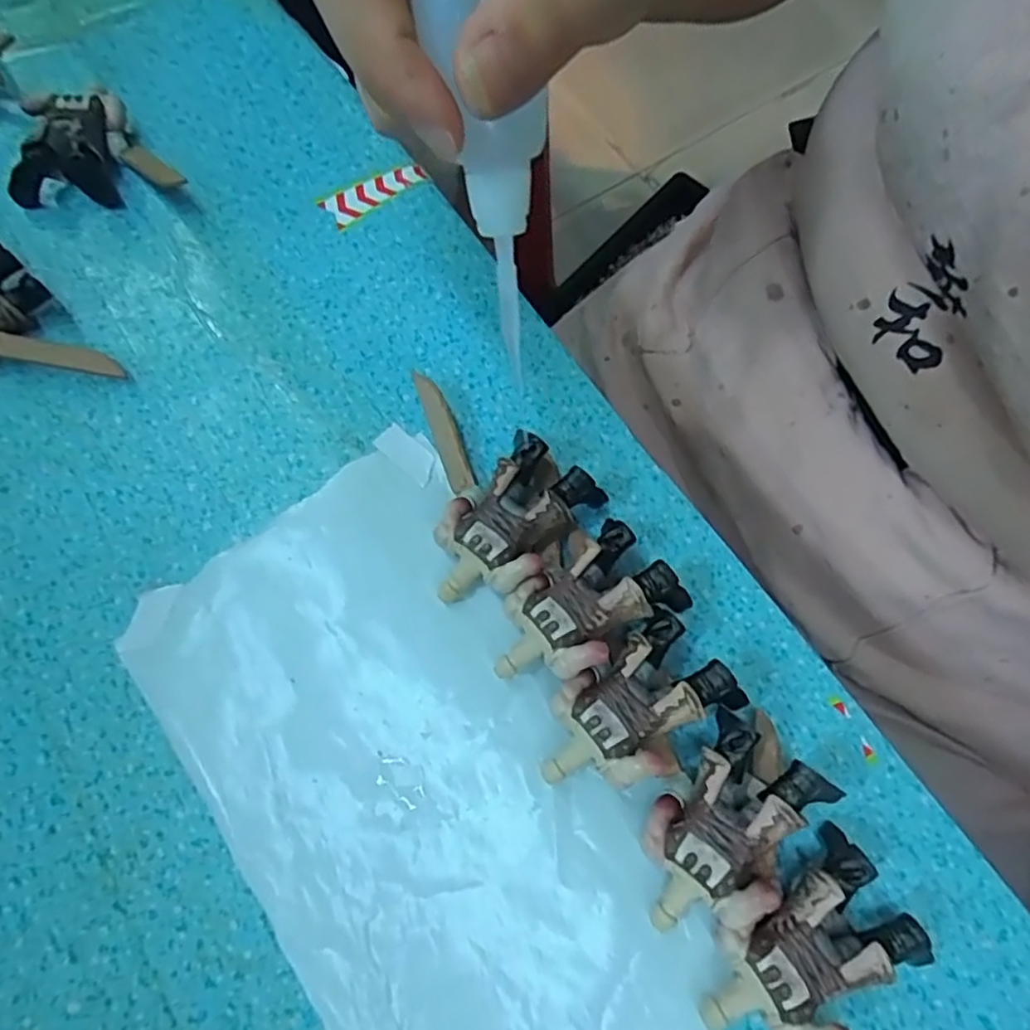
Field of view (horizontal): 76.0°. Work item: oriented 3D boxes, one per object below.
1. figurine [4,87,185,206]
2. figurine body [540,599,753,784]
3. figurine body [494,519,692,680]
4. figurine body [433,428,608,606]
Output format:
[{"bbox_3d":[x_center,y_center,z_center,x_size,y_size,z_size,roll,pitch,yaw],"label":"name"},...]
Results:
[{"bbox_3d":[-0.166,-0.146,0.261,0.060,0.020,0.042,0,70,-2],"label":"figurine"},{"bbox_3d":[0.033,0.058,0.197,0.057,0.022,0.034,-35,75,-13],"label":"figurine body"},{"bbox_3d":[0.020,0.031,0.206,0.058,0.024,0.034,-35,75,-13],"label":"figurine body"},{"bbox_3d":[-0.003,0.004,0.217,0.058,0.020,0.035,-43,77,-15],"label":"figurine body"}]

